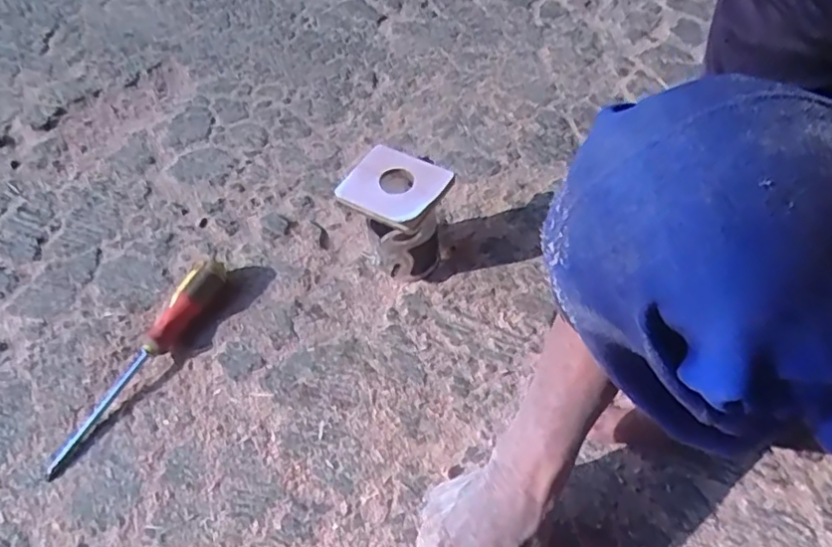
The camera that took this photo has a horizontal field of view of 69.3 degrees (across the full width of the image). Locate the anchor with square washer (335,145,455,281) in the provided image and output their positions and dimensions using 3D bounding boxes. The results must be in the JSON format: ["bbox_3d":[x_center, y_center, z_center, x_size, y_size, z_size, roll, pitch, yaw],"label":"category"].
[{"bbox_3d":[-0.021,-0.049,0.600,0.085,0.116,0.079,25,56,17],"label":"anchor with square washer"}]

